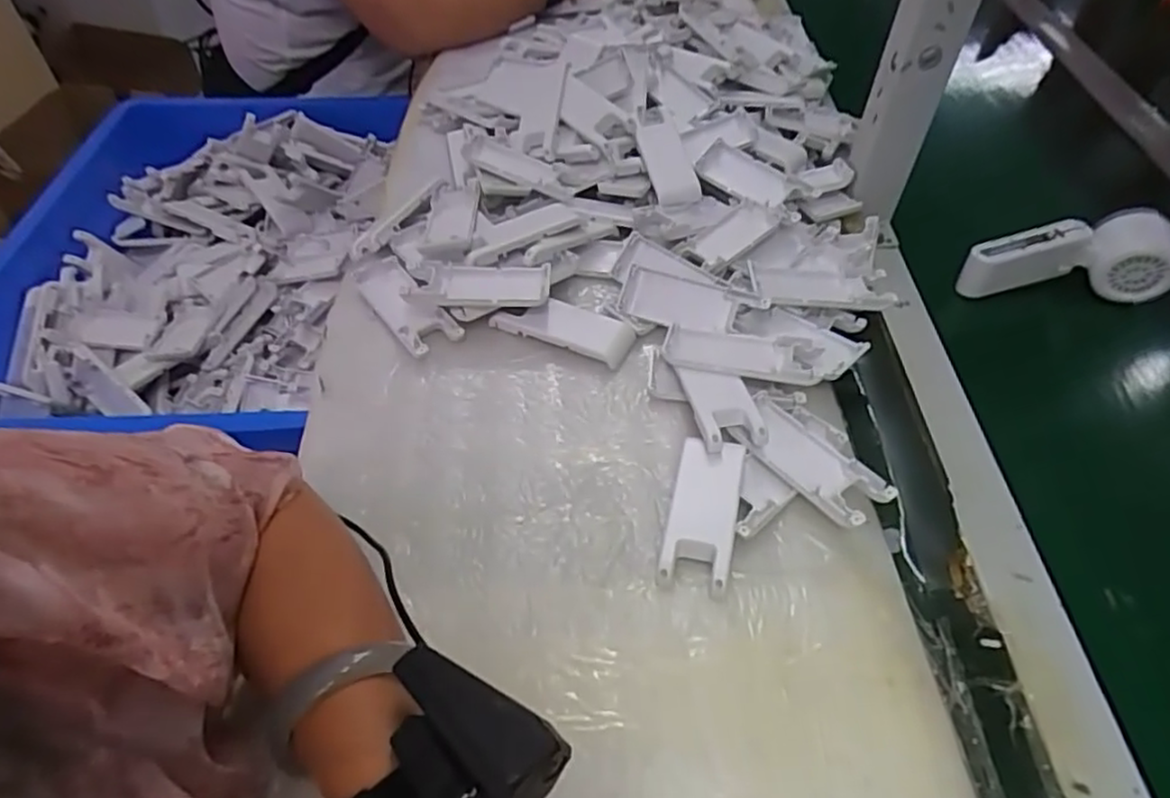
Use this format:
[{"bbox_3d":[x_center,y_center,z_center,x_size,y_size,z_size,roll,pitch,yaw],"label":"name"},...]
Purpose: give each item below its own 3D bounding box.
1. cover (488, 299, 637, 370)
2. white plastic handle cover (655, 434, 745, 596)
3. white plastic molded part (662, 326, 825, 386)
[{"bbox_3d":[-0.015,-0.055,0.501,0.099,0.016,0.038,18,53,14],"label":"cover"},{"bbox_3d":[0.070,0.064,0.398,0.039,0.014,0.095,12,52,9],"label":"white plastic handle cover"},{"bbox_3d":[0.107,-0.033,0.459,0.100,0.014,0.040,12,52,9],"label":"white plastic molded part"}]

